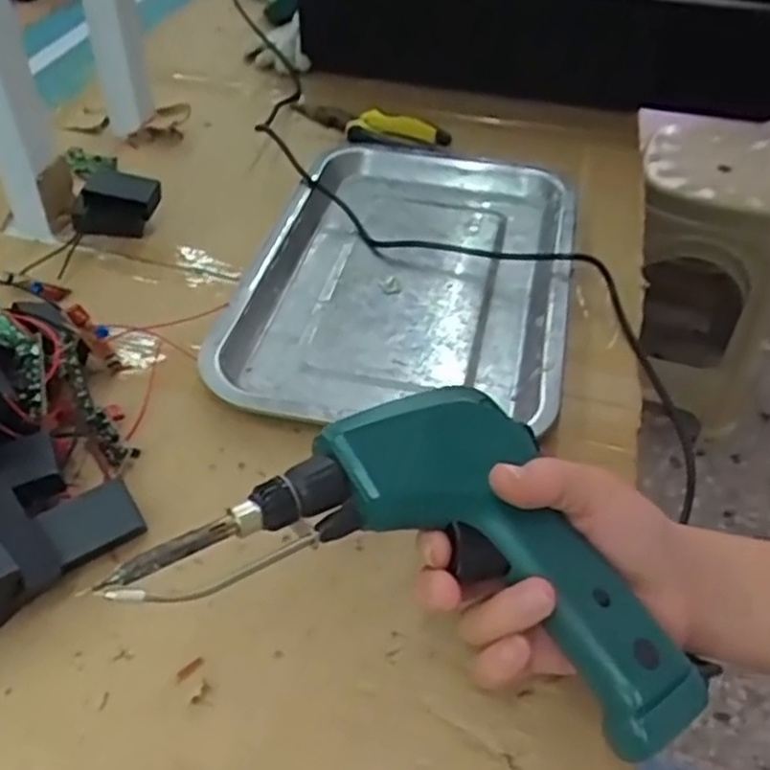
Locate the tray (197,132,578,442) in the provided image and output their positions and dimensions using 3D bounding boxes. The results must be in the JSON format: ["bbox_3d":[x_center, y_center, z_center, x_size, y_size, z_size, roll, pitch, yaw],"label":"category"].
[{"bbox_3d":[0.020,-0.082,0.512,0.208,0.022,0.300,9,46,8],"label":"tray"}]

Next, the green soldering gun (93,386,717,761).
[{"bbox_3d":[0.021,0.065,0.311,0.216,0.043,0.123,18,54,-5],"label":"green soldering gun"}]

